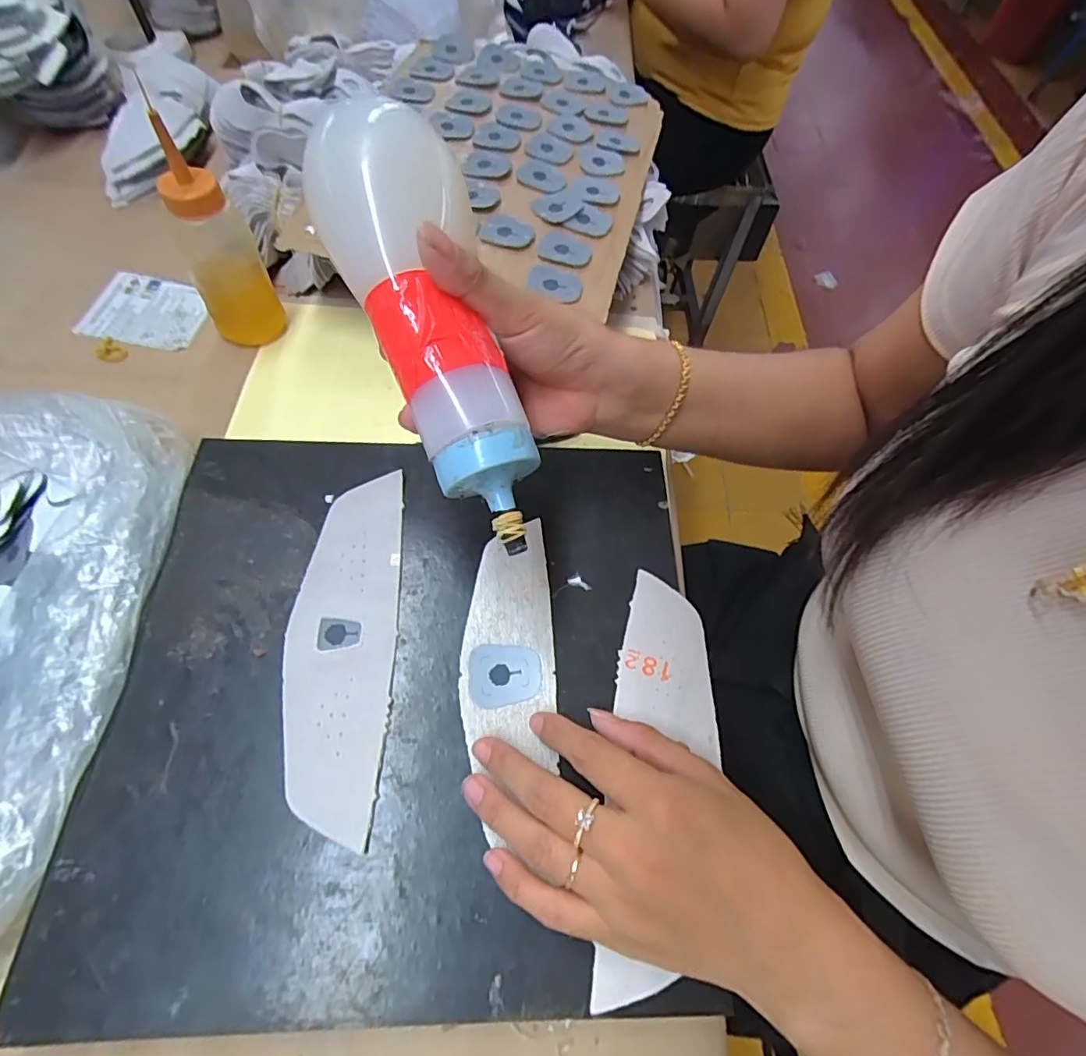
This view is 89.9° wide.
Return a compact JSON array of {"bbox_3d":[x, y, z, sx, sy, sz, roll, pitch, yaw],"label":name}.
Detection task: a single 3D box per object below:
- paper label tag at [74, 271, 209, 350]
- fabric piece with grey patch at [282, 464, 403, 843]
[{"bbox_3d":[-0.316,-0.174,0.436,0.094,0.005,0.068,9,63,2],"label":"paper label tag"},{"bbox_3d":[-0.110,0.058,0.299,0.055,0.004,0.193,0,62,-4],"label":"fabric piece with grey patch"}]

